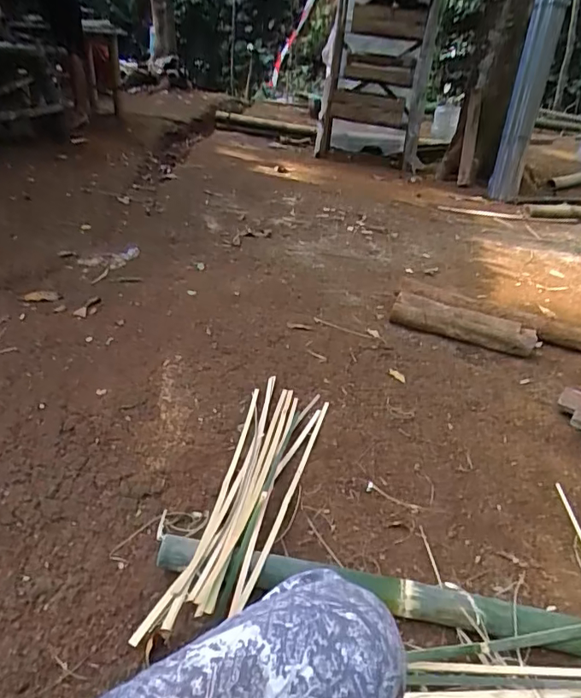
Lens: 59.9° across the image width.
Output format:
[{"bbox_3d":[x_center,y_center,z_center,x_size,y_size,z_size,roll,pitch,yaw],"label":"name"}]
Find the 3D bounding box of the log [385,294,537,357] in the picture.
[{"bbox_3d":[0.602,-0.088,1.762,0.490,0.089,0.135,13,33,9],"label":"log"}]

